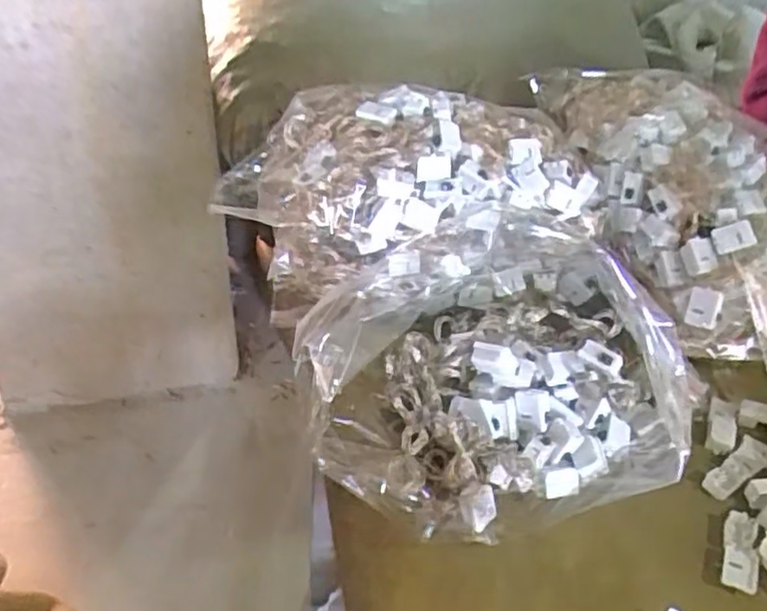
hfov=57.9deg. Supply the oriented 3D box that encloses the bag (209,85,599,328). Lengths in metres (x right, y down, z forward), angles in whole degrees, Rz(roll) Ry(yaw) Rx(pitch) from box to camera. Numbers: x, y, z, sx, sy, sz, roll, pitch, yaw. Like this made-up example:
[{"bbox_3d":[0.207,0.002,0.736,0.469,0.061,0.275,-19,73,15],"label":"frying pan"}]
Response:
[{"bbox_3d":[0.019,-0.085,0.567,0.307,0.159,0.133,1,41,-4],"label":"bag"}]

